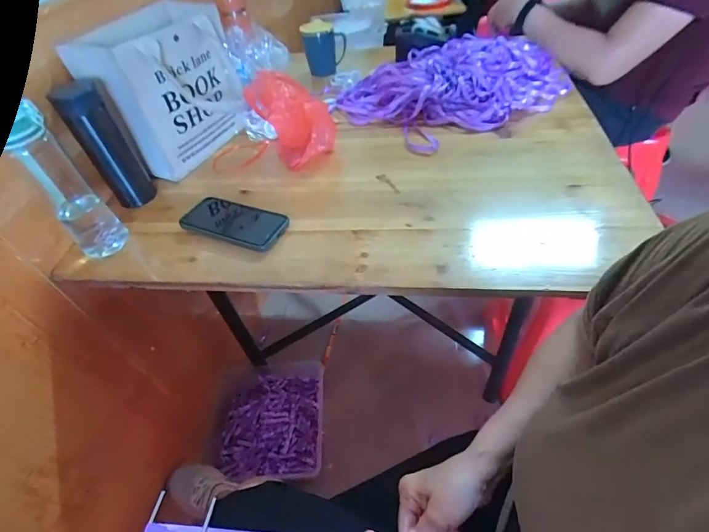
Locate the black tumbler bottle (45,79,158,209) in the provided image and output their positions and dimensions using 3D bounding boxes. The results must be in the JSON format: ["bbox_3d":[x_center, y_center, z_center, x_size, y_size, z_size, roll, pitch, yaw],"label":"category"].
[{"bbox_3d":[-0.397,-0.197,0.619,0.069,0.189,0.077,-27,50,-16],"label":"black tumbler bottle"}]

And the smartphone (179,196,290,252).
[{"bbox_3d":[-0.189,-0.070,0.596,0.175,0.018,0.081,17,52,22],"label":"smartphone"}]

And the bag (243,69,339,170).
[{"bbox_3d":[-0.111,-0.257,0.670,0.086,0.139,0.135,-36,52,-23],"label":"bag"}]

